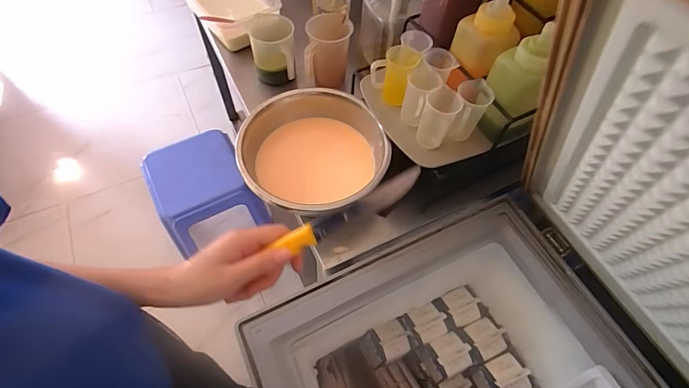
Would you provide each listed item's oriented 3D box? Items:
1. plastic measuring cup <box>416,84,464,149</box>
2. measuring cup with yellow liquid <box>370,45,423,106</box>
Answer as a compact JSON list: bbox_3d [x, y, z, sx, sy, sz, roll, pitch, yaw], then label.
[{"bbox_3d":[0.146,-0.115,0.564,0.052,0.085,0.057,28,61,13],"label":"plastic measuring cup"},{"bbox_3d":[0.084,-0.193,0.607,0.074,0.084,0.068,24,61,12],"label":"measuring cup with yellow liquid"}]

